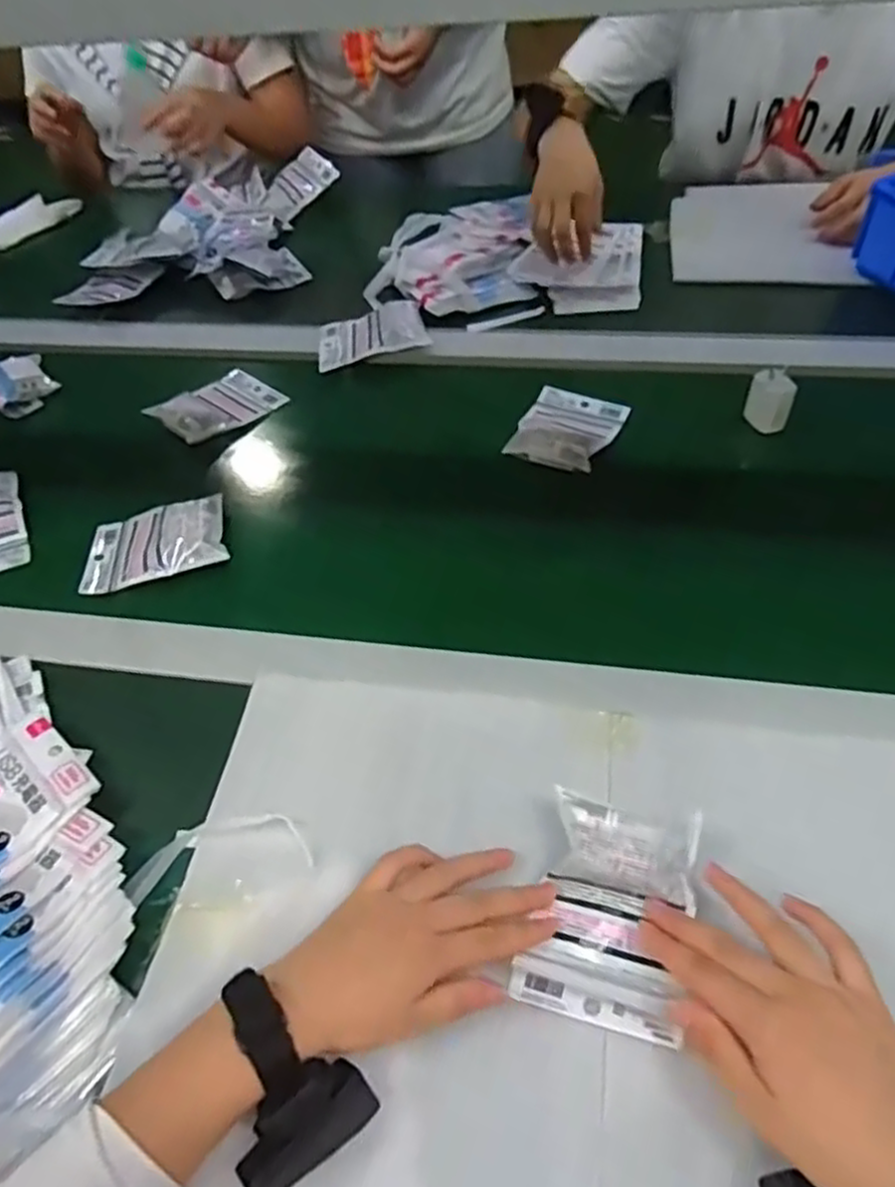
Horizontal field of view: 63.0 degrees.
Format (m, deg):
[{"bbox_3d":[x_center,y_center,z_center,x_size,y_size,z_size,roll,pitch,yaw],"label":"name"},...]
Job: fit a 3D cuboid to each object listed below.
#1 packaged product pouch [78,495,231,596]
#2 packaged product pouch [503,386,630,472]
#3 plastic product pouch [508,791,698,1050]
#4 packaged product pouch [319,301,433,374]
[{"bbox_3d":[-0.278,-0.049,0.688,0.135,0.029,0.092,-18,51,-4],"label":"packaged product pouch"},{"bbox_3d":[0.122,-0.177,0.749,0.096,0.040,0.136,19,57,23],"label":"packaged product pouch"},{"bbox_3d":[0.097,0.188,0.435,0.091,0.041,0.119,10,53,14],"label":"plastic product pouch"},{"bbox_3d":[-0.091,-0.310,0.867,0.127,0.023,0.088,-17,53,7],"label":"packaged product pouch"}]

